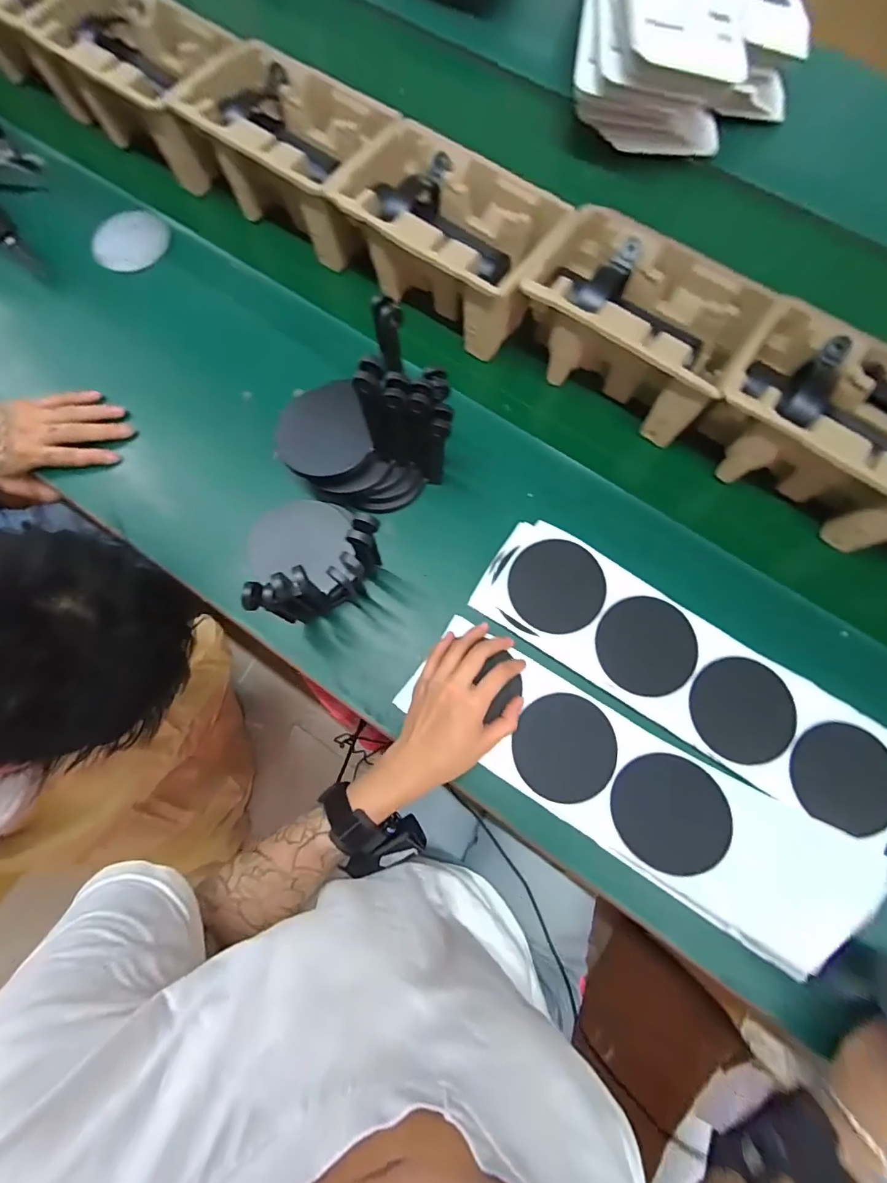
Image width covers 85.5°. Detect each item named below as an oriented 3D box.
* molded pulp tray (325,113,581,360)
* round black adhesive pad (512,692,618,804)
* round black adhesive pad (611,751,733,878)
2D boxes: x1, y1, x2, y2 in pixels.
[{"bbox_3d":[0.008,-0.391,0.541,0.231,0.098,0.143,35,78,8],"label":"molded pulp tray"},{"bbox_3d":[0.112,0.142,0.439,0.089,0.005,0.091,0,75,-1],"label":"round black adhesive pad"},{"bbox_3d":[0.192,0.184,0.407,0.091,0.010,0.092,-28,54,-11],"label":"round black adhesive pad"}]

